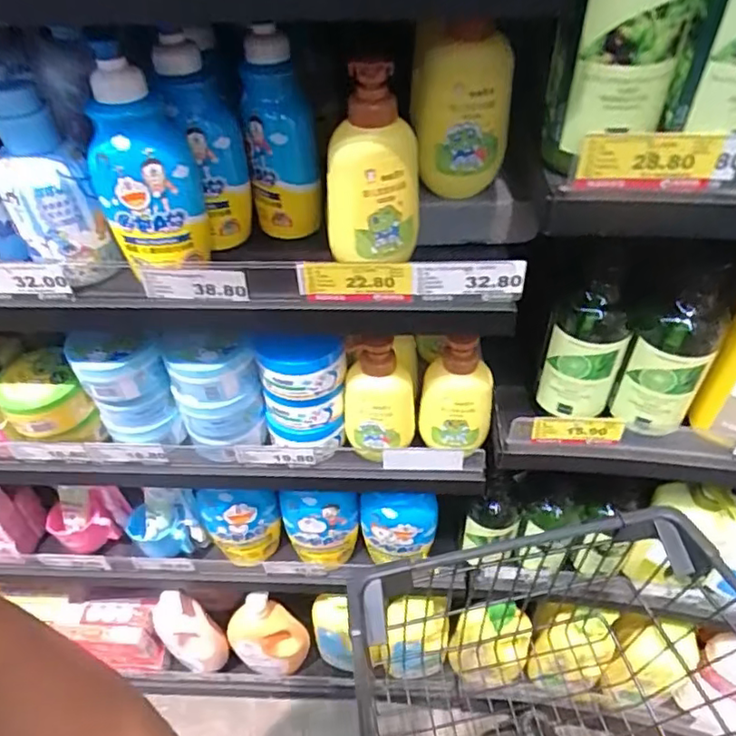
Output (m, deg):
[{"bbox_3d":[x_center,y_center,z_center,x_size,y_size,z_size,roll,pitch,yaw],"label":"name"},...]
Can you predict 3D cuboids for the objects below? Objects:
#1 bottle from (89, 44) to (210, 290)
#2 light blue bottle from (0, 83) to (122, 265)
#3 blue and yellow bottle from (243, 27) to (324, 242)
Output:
[{"bbox_3d":[-0.176,-0.158,0.462,0.076,0.170,0.064,-15,46,-13],"label":"bottle"},{"bbox_3d":[-0.261,-0.153,0.481,0.067,0.128,0.069,-18,46,-16],"label":"light blue bottle"},{"bbox_3d":[-0.077,-0.199,0.517,0.058,0.183,0.065,-11,45,-9],"label":"blue and yellow bottle"}]

